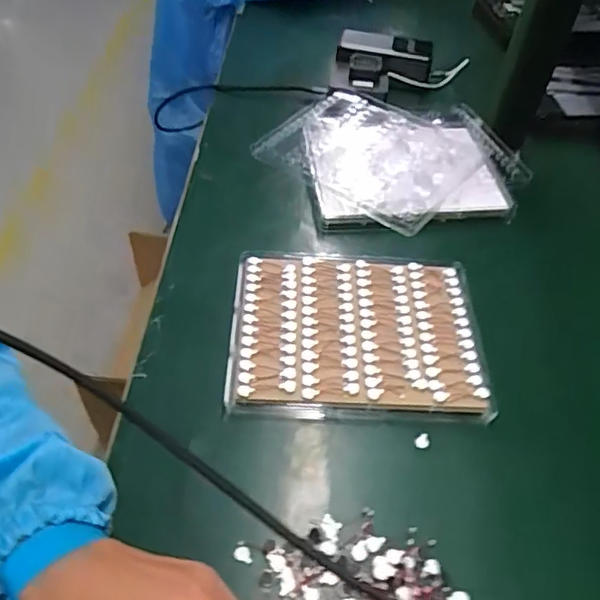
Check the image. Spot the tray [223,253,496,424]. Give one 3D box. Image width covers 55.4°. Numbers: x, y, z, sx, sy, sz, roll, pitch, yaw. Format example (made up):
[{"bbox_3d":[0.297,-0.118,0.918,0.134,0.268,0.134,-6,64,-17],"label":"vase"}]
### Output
[{"bbox_3d":[0.047,0.025,0.496,0.208,0.022,0.166,0,50,-3],"label":"tray"}]

